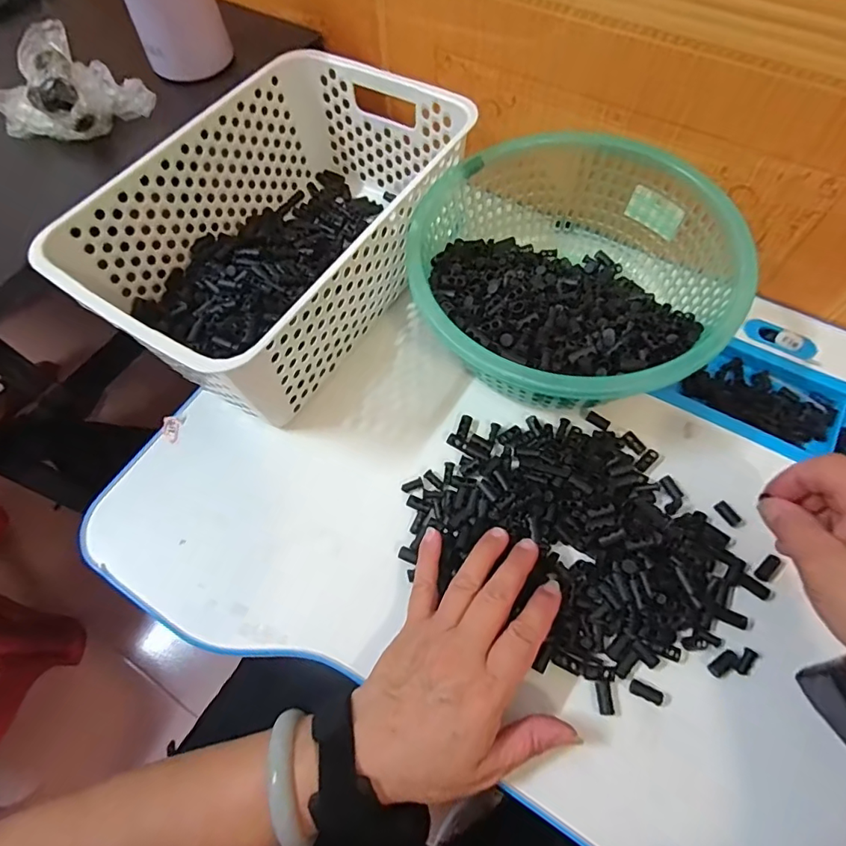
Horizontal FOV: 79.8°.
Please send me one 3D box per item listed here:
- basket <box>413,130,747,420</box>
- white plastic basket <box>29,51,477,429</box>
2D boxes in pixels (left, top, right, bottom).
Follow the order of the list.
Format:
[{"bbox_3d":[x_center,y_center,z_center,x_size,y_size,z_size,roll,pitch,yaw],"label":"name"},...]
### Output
[{"bbox_3d":[0.108,-0.109,0.399,0.219,0.092,0.219,1,64,2],"label":"basket"},{"bbox_3d":[-0.111,-0.165,0.422,0.203,0.105,0.314,30,68,15],"label":"white plastic basket"}]

